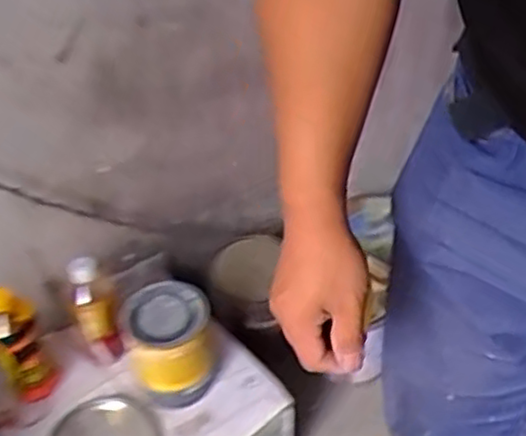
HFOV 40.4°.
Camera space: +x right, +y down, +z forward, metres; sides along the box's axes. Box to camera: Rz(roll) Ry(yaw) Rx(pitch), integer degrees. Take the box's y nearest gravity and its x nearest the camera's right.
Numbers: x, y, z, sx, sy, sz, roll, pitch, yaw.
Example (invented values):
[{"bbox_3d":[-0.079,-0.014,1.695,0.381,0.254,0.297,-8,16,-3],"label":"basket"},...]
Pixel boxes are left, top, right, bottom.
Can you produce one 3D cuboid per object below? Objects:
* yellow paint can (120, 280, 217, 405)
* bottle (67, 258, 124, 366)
[{"bbox_3d":[-0.127,0.176,0.967,0.110,0.148,0.105,-2,42,2],"label":"yellow paint can"},{"bbox_3d":[-0.229,0.133,0.977,0.047,0.191,0.047,-2,42,2],"label":"bottle"}]

